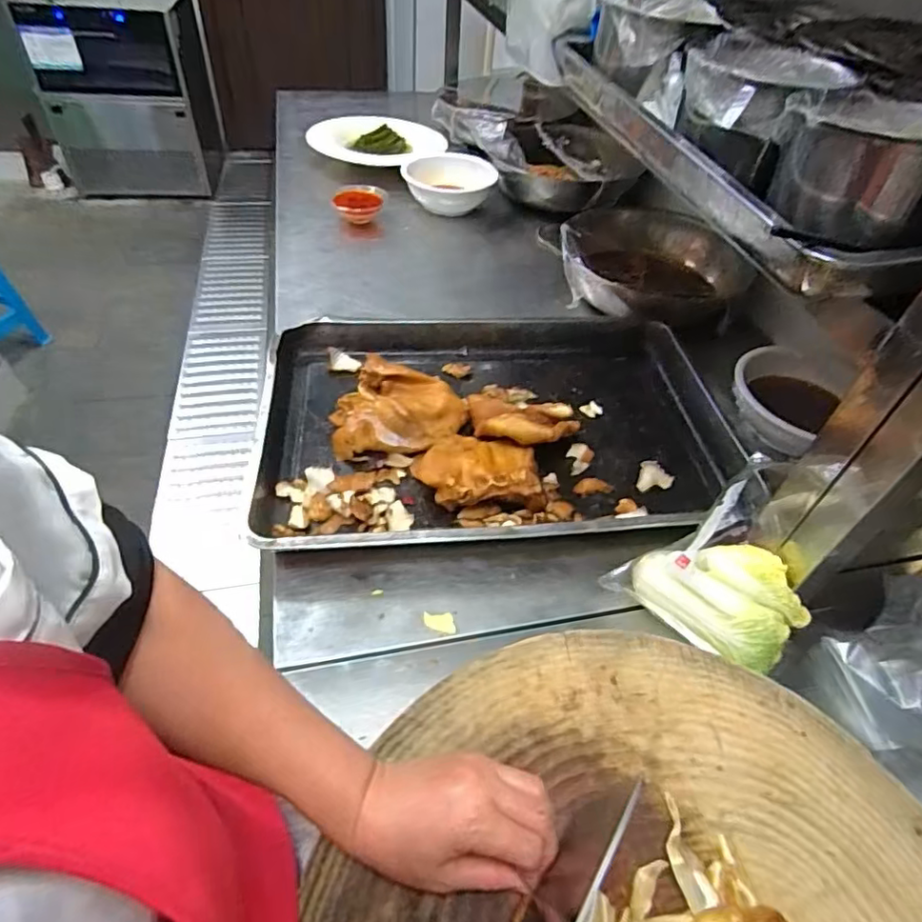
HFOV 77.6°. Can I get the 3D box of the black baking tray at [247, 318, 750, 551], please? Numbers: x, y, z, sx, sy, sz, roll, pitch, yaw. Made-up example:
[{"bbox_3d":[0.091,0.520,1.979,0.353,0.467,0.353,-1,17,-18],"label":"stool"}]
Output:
[{"bbox_3d":[0.048,-0.052,0.739,0.586,0.064,0.397,-2,47,-5],"label":"black baking tray"}]

